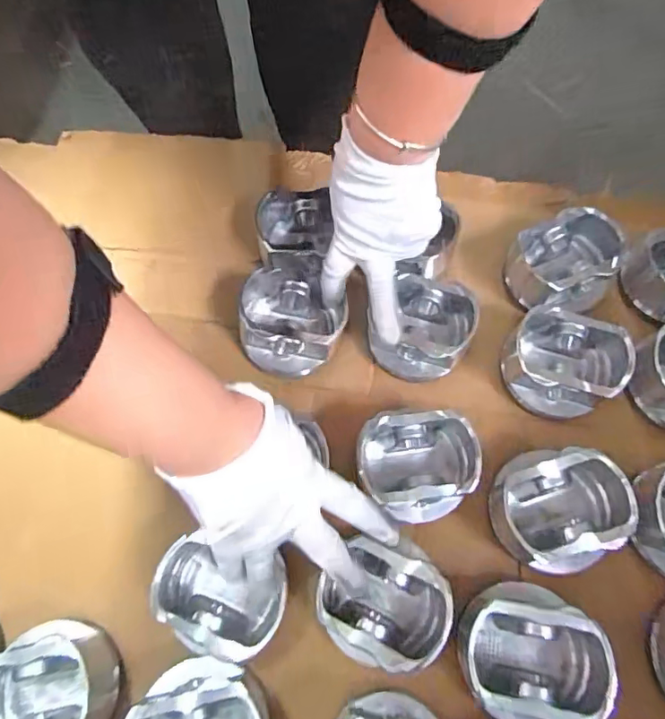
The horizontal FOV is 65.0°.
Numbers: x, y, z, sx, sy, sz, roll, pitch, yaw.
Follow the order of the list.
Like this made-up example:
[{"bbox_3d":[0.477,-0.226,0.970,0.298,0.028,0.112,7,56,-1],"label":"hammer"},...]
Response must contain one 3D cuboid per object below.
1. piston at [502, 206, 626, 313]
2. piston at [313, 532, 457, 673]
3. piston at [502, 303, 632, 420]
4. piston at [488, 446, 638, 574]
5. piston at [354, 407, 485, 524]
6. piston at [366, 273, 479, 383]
[{"bbox_3d":[0.218,-0.088,0.485,0.097,0.066,0.075,-14,68,-3],"label":"piston"},{"bbox_3d":[0.038,0.178,0.387,0.092,0.057,0.084,-1,68,2],"label":"piston"},{"bbox_3d":[0.205,0.003,0.454,0.101,0.056,0.088,23,71,11],"label":"piston"},{"bbox_3d":[0.178,0.118,0.409,0.090,0.062,0.089,-1,68,2],"label":"piston"},{"bbox_3d":[0.069,0.088,0.426,0.091,0.066,0.081,-1,68,2],"label":"piston"},{"bbox_3d":[0.084,-0.031,0.482,0.085,0.060,0.090,31,73,14],"label":"piston"}]

